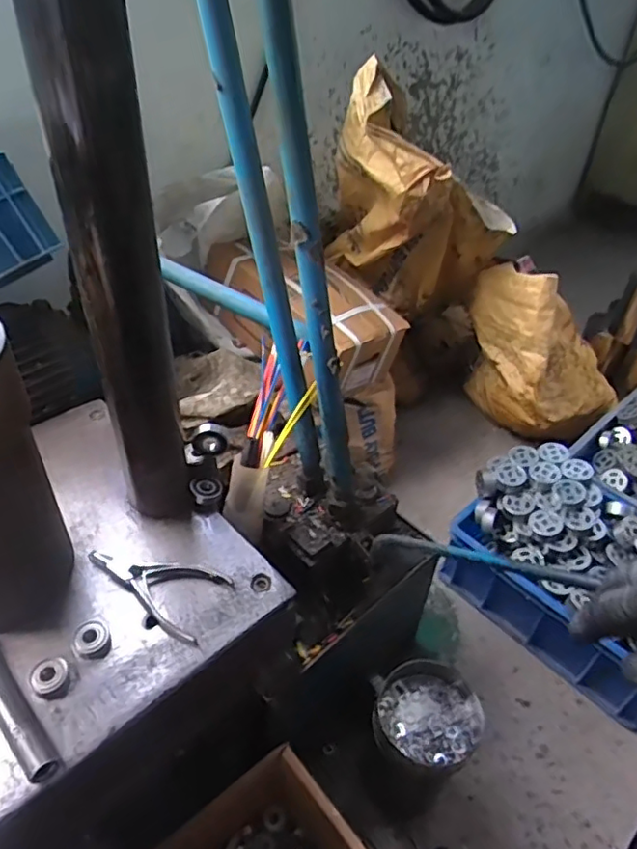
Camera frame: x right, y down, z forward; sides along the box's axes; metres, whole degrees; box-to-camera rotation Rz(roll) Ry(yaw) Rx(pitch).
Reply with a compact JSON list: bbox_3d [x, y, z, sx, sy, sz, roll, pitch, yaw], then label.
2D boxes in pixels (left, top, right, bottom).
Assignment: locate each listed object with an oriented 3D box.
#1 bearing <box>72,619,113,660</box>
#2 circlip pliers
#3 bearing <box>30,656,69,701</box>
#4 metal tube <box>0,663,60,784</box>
[{"bbox_3d":[-0.196,0.188,0.515,0.030,0.016,0.029,-15,45,-20],"label":"bearing"},{"bbox_3d":[-0.157,0.149,0.551,0.130,0.016,0.071,15,43,12],"label":"circlip pliers"},{"bbox_3d":[-0.219,0.207,0.486,0.027,0.012,0.032,-15,45,-20],"label":"bearing"},{"bbox_3d":[-0.245,0.214,0.463,0.021,0.016,0.141,-32,52,-33],"label":"metal tube"}]

